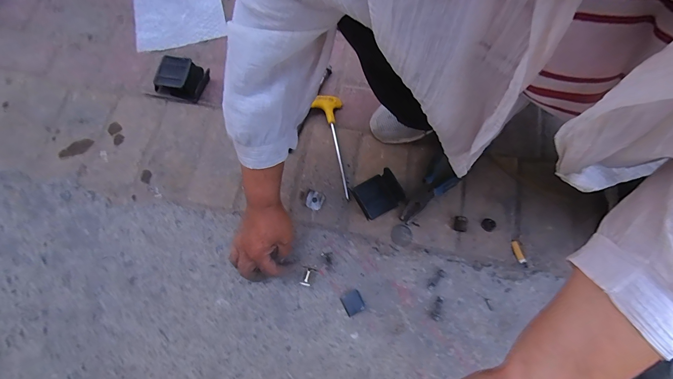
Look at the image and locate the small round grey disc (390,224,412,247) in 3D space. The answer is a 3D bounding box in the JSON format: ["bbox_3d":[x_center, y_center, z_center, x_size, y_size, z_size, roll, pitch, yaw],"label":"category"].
[{"bbox_3d":[0.117,0.083,0.563,0.037,0.004,0.040,0,73,0],"label":"small round grey disc"}]

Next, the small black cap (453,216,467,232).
[{"bbox_3d":[0.225,0.062,0.562,0.022,0.015,0.027,17,74,5],"label":"small black cap"}]

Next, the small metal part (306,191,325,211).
[{"bbox_3d":[-0.040,0.020,0.576,0.031,0.008,0.031,28,75,8],"label":"small metal part"}]

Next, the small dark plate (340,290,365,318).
[{"bbox_3d":[0.027,0.190,0.522,0.032,0.012,0.034,-26,75,-8],"label":"small dark plate"}]

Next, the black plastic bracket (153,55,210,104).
[{"bbox_3d":[-0.317,-0.227,0.640,0.090,0.044,0.073,17,74,5],"label":"black plastic bracket"}]

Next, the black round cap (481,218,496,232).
[{"bbox_3d":[0.277,0.064,0.567,0.025,0.011,0.024,0,73,0],"label":"black round cap"}]

